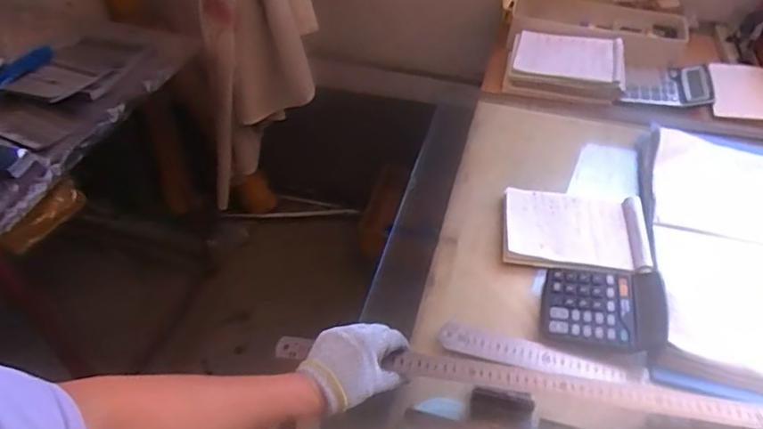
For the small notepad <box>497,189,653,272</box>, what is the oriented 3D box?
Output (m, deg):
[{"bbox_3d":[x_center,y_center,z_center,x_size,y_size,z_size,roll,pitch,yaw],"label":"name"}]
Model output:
[{"bbox_3d":[0.275,0.021,0.807,0.195,0.029,0.145,9,49,7],"label":"small notepad"}]

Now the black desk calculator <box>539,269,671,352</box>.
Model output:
[{"bbox_3d":[0.281,0.115,0.710,0.145,0.036,0.118,8,49,6],"label":"black desk calculator"}]

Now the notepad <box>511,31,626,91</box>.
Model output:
[{"bbox_3d":[0.361,-0.307,1.081,0.207,0.024,0.138,9,53,10],"label":"notepad"}]

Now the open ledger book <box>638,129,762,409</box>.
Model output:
[{"bbox_3d":[0.536,0.060,0.779,0.337,0.047,0.498,14,47,5],"label":"open ledger book"}]

